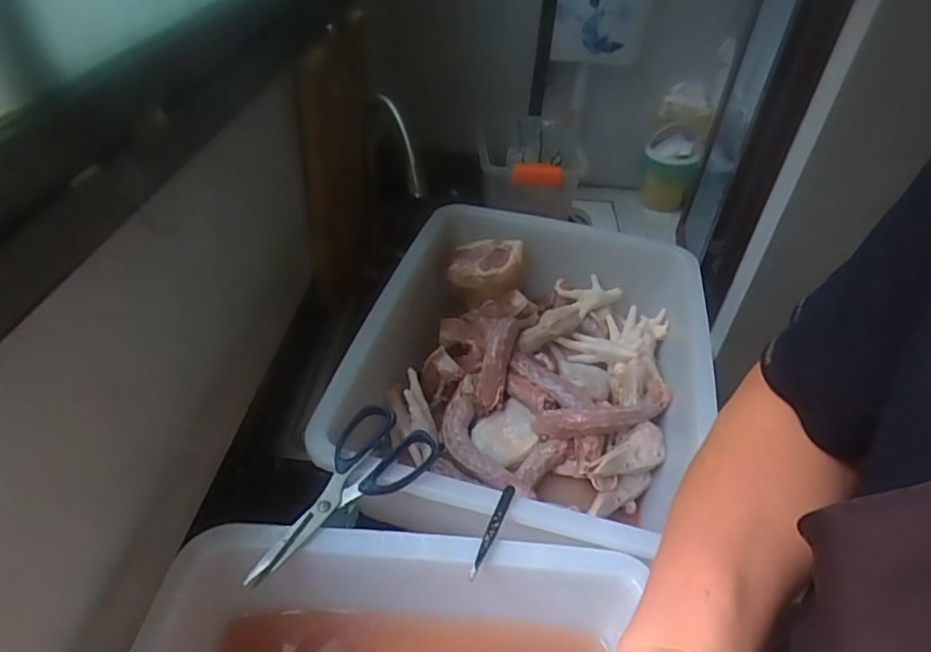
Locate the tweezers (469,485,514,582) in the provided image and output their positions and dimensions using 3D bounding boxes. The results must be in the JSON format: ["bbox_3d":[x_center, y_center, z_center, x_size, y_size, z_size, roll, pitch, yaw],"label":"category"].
[{"bbox_3d":[0.022,0.170,0.492,0.010,0.008,0.092,17,42,15],"label":"tweezers"}]

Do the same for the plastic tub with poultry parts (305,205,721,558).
[{"bbox_3d":[0.079,0.062,0.735,0.410,0.163,0.485,10,40,7],"label":"plastic tub with poultry parts"}]

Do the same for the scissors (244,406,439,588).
[{"bbox_3d":[-0.108,0.146,0.508,0.088,0.026,0.185,26,44,23],"label":"scissors"}]

